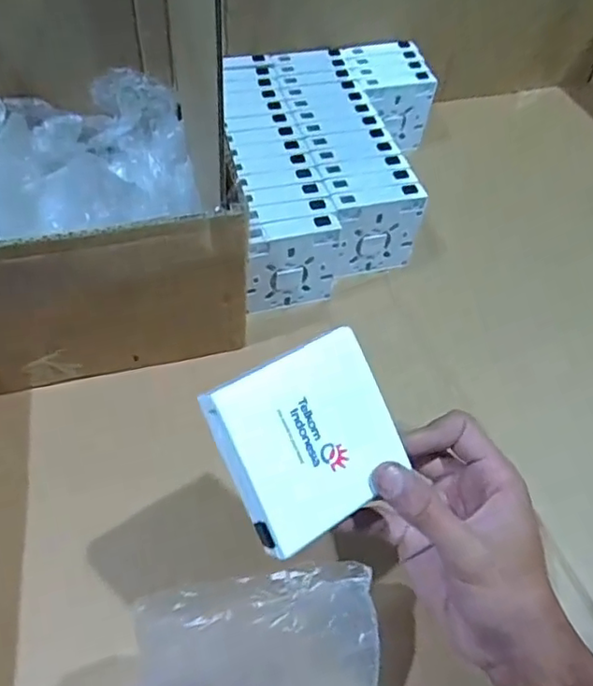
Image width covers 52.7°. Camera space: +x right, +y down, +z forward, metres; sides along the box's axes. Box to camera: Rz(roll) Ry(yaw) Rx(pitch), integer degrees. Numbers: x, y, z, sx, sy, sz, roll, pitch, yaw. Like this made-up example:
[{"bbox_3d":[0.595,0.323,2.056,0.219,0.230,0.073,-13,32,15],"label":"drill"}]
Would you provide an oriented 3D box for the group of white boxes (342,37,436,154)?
[{"bbox_3d":[0.096,-0.279,0.679,0.085,0.081,0.089,-13,52,-12],"label":"group of white boxes"}]

